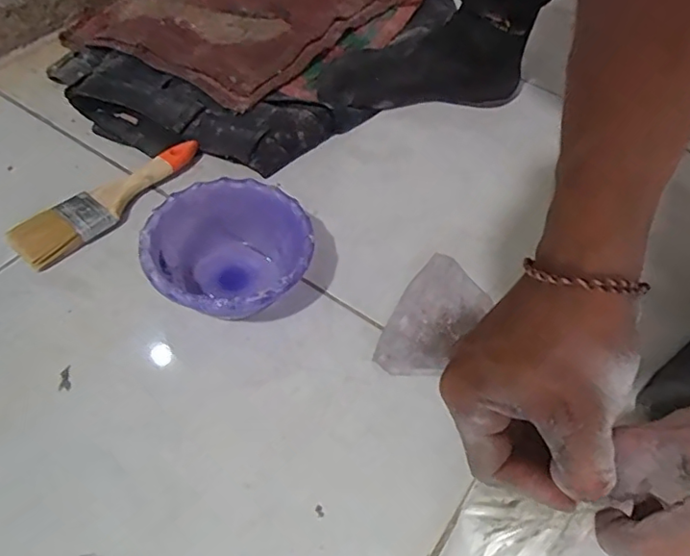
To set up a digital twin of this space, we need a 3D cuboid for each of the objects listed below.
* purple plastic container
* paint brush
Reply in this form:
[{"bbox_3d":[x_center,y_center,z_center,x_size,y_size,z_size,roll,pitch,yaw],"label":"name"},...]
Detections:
[{"bbox_3d":[-0.091,-0.015,0.464,0.124,0.058,0.126,2,52,-3],"label":"purple plastic container"},{"bbox_3d":[-0.208,-0.072,0.523,0.046,0.023,0.183,36,58,21],"label":"paint brush"}]

